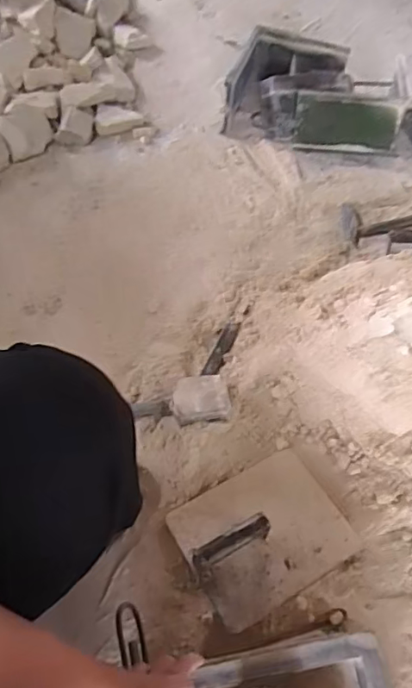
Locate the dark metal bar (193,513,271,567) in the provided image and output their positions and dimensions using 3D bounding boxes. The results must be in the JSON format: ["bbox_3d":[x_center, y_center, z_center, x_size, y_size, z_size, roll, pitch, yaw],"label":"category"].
[{"bbox_3d":[0.032,0.250,0.683,0.100,0.057,0.025,-22,63,-21],"label":"dark metal bar"}]

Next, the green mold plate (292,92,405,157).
[{"bbox_3d":[0.276,-0.427,1.078,0.196,0.108,0.020,8,45,8],"label":"green mold plate"}]

